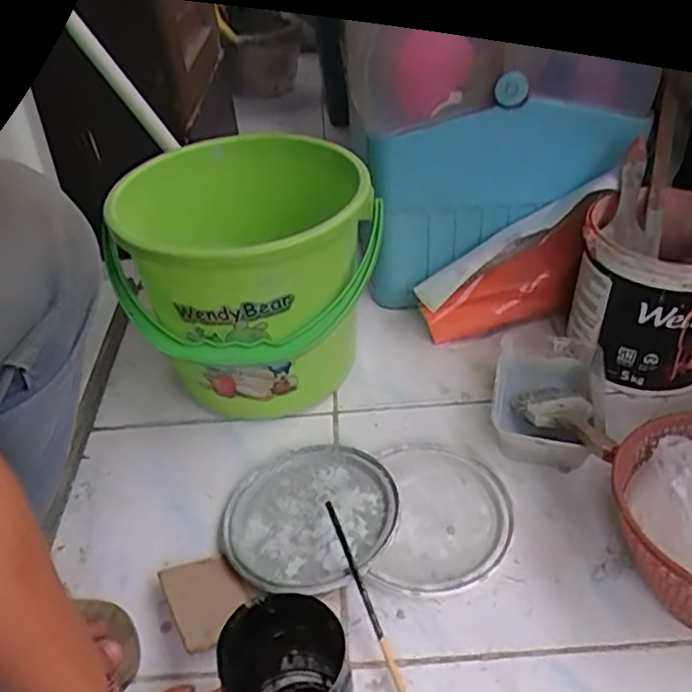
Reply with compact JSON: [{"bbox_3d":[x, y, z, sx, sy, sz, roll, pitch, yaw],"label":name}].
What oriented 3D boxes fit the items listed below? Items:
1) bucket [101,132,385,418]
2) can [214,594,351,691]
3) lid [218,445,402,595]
[{"bbox_3d":[-0.093,-0.085,0.794,0.263,0.255,0.311,-4,39,3],"label":"bucket"},{"bbox_3d":[-0.035,0.249,0.456,0.077,0.145,0.094,-17,40,-12],"label":"can"},{"bbox_3d":[-0.036,0.167,0.645,0.173,0.016,0.169,-8,39,7],"label":"lid"}]

